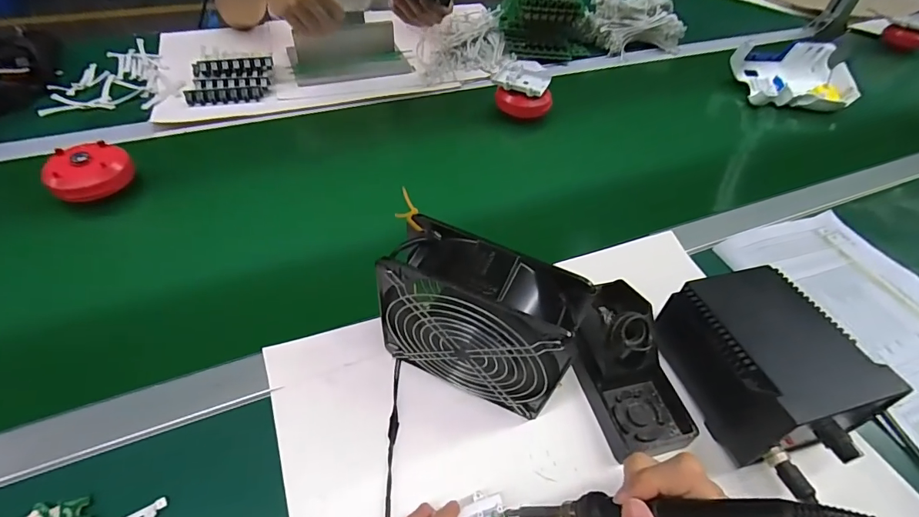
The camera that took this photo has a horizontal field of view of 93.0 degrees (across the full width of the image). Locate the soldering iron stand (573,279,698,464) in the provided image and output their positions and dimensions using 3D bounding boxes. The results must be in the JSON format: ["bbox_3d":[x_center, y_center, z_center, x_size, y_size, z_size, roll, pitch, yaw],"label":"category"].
[{"bbox_3d":[0.158,0.095,0.391,0.077,0.092,0.139,-9,52,-12],"label":"soldering iron stand"}]

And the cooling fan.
[{"bbox_3d":[0.013,0.056,0.358,0.149,0.148,0.063,21,52,13],"label":"cooling fan"}]

